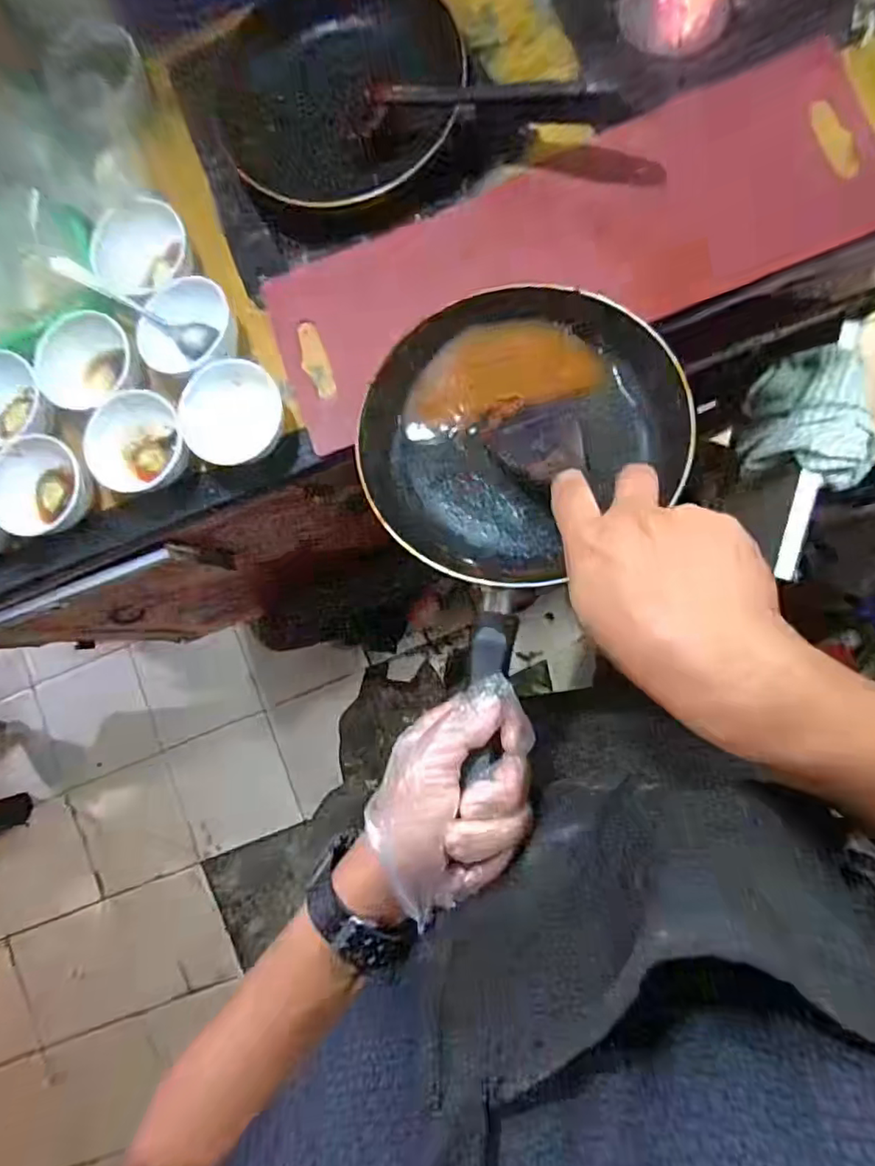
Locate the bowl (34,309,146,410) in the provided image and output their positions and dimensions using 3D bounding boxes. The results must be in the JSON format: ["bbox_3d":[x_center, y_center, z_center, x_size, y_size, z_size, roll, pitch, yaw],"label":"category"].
[{"bbox_3d":[-0.328,-0.205,0.565,0.094,0.052,0.090,-1,86,8],"label":"bowl"}]

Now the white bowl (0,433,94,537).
[{"bbox_3d":[-0.379,-0.089,0.562,0.082,0.046,0.092,23,89,9],"label":"white bowl"}]

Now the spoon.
[{"bbox_3d":[-0.273,-0.252,0.537,0.149,0.028,0.029,28,90,-9],"label":"spoon"}]

